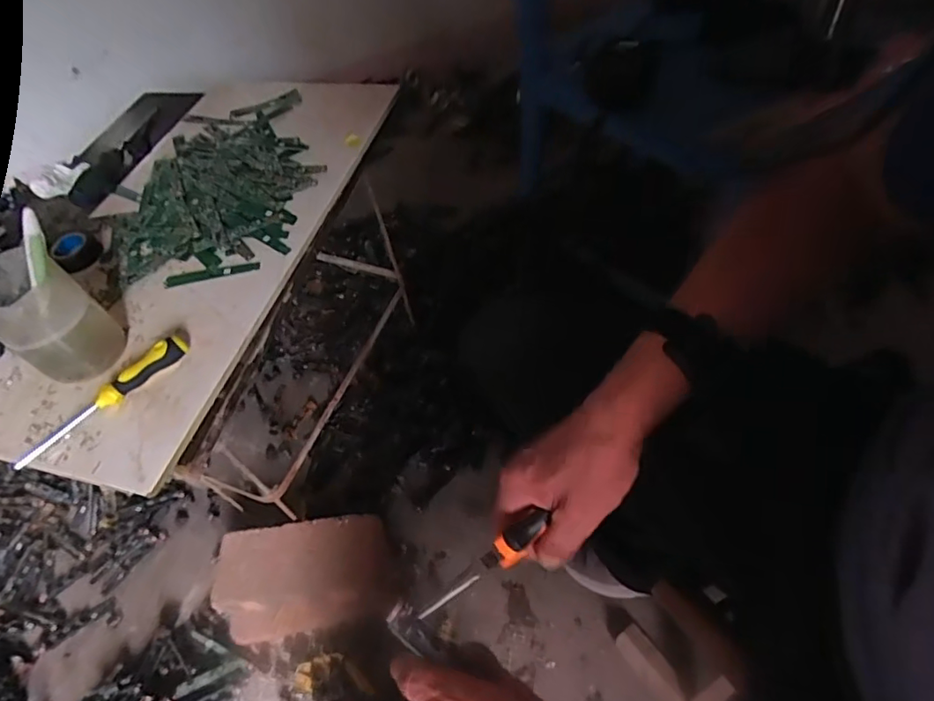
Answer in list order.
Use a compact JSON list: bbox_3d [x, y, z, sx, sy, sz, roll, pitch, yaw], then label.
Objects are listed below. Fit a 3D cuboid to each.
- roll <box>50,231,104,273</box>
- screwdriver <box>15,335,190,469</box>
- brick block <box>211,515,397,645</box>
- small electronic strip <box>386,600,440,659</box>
[{"bbox_3d":[-0.431,-0.111,0.601,0.054,0.020,0.046,32,65,30],"label":"roll"},{"bbox_3d":[-0.314,0.041,0.470,0.020,0.025,0.157,33,65,30],"label":"screwdriver"},{"bbox_3d":[-0.221,0.315,0.764,0.233,0.089,0.128,-11,51,2],"label":"brick block"},{"bbox_3d":[-0.031,0.164,0.318,0.035,0.004,0.015,38,63,15],"label":"small electronic strip"}]

